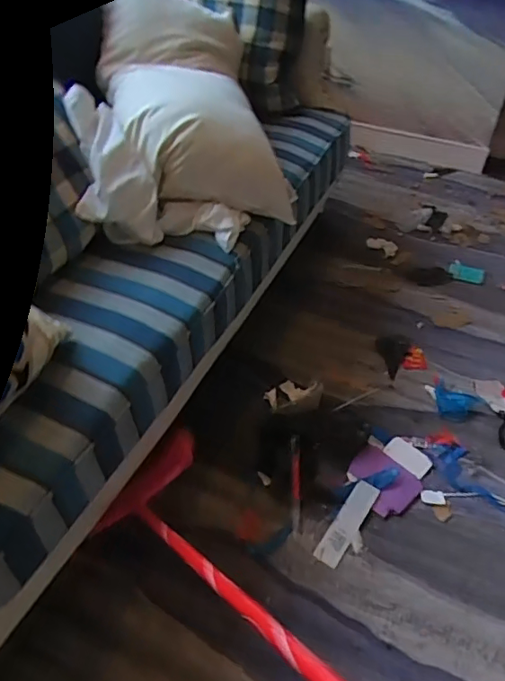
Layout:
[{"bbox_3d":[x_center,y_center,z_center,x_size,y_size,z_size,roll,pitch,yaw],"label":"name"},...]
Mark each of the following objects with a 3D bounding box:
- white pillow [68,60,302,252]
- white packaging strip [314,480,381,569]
[{"bbox_3d":[-0.149,-0.450,1.256,0.460,0.214,0.534,-3,44,-7],"label":"white pillow"},{"bbox_3d":[0.191,0.360,1.082,0.049,0.007,0.186,34,58,14],"label":"white packaging strip"}]

